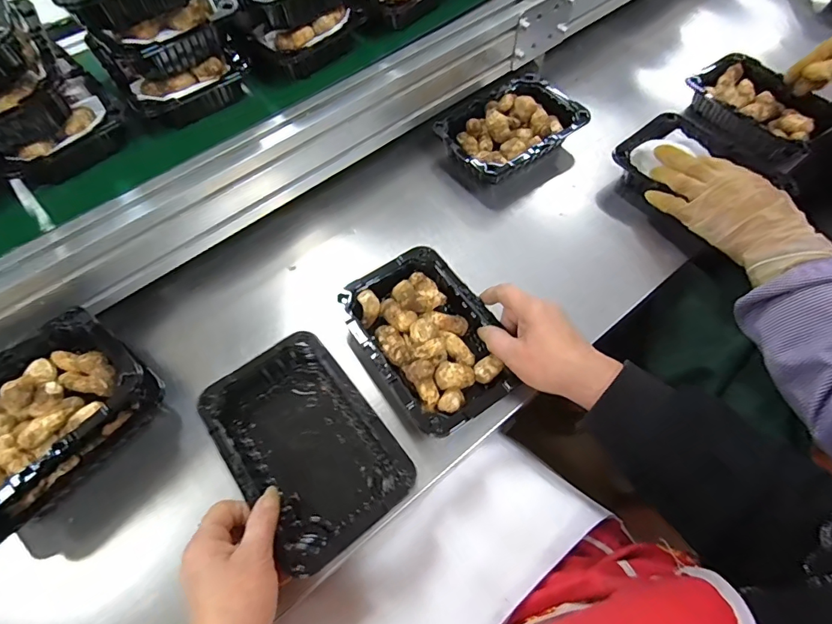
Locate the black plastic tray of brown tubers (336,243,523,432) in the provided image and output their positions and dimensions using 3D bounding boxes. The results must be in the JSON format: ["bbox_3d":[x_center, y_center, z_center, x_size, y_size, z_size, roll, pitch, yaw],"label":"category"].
[{"bbox_3d":[0.014,0.024,0.462,0.124,0.035,0.184,-32,66,-16],"label":"black plastic tray of brown tubers"}]

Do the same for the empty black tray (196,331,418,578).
[{"bbox_3d":[-0.101,0.120,0.419,0.126,0.048,0.180,-33,66,-16],"label":"empty black tray"}]

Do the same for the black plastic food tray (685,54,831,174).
[{"bbox_3d":[0.472,-0.283,0.630,0.118,0.047,0.184,-33,66,-16],"label":"black plastic food tray"}]

